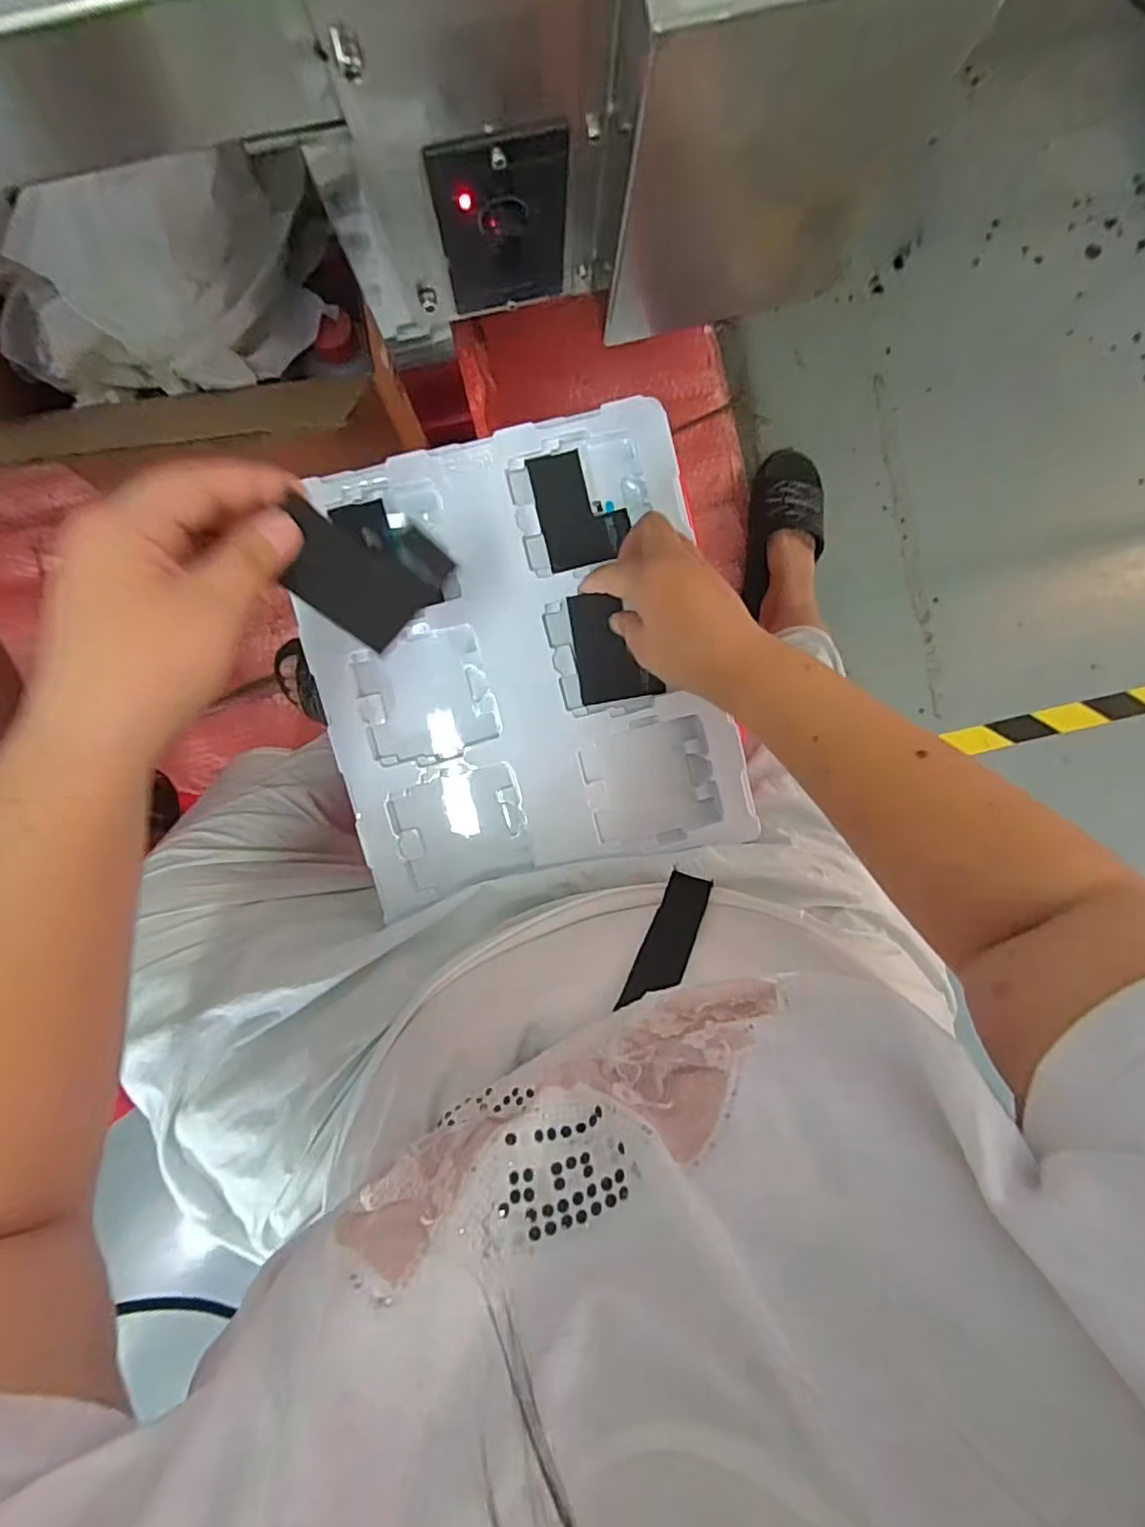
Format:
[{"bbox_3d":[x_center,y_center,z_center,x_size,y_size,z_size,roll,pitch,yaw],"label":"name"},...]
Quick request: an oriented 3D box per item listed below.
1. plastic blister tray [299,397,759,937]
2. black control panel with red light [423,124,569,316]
[{"bbox_3d":[-0.037,-0.069,0.442,0.272,0.018,0.302,-14,95,-1],"label":"plastic blister tray"},{"bbox_3d":[-0.031,-0.247,0.292,0.058,0.093,0.009,-14,95,-1],"label":"black control panel with red light"}]

